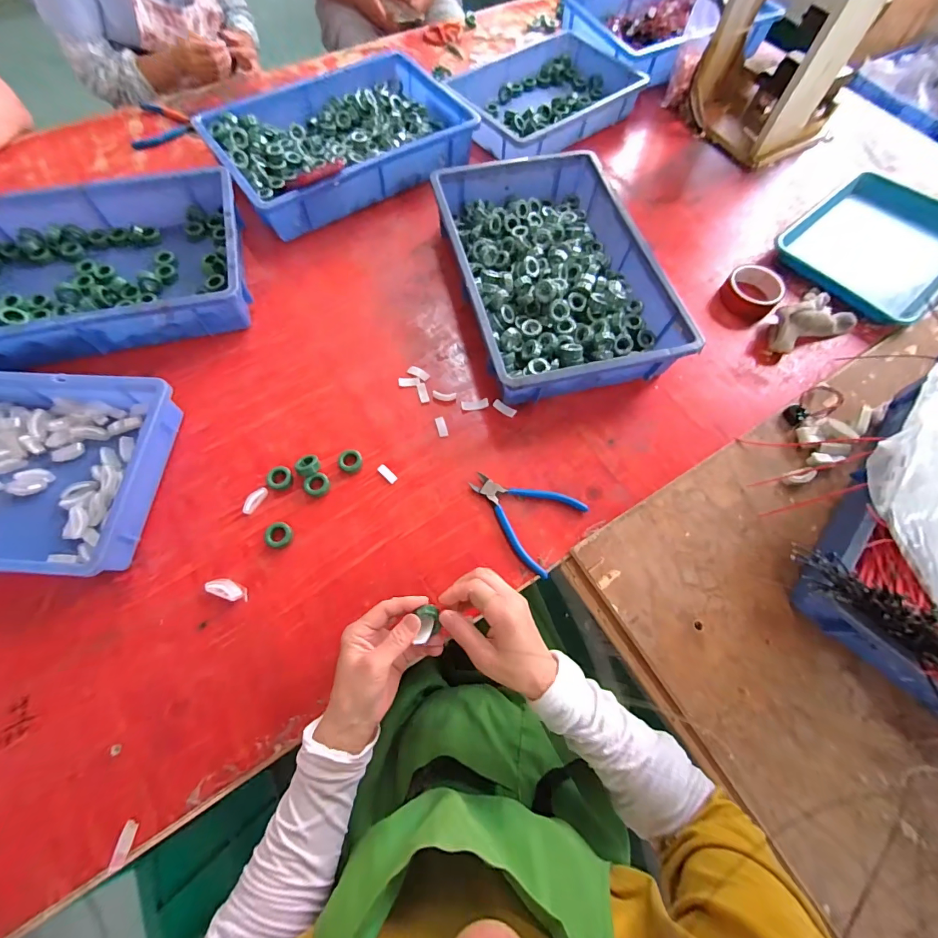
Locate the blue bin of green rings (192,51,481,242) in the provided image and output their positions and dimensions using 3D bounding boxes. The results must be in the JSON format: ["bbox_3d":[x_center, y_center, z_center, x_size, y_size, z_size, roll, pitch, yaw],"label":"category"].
[{"bbox_3d":[-0.233,-0.620,0.750,0.439,0.076,0.303,-32,72,-15],"label":"blue bin of green rings"}]

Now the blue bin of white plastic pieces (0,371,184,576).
[{"bbox_3d":[-0.569,-0.003,0.487,0.367,0.060,0.245,3,67,-2],"label":"blue bin of white plastic pieces"}]

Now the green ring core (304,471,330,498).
[{"bbox_3d":[-0.195,0.020,0.520,0.031,0.011,0.029,1,67,-3],"label":"green ring core"}]

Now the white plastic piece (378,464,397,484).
[{"bbox_3d":[-0.108,0.006,0.538,0.030,0.005,0.012,41,71,13],"label":"white plastic piece"}]

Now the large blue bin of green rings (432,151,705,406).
[{"bbox_3d":[0.126,-0.313,0.638,0.285,0.083,0.436,-13,69,-8],"label":"large blue bin of green rings"}]

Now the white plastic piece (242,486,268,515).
[{"bbox_3d":[-0.272,0.039,0.511,0.016,0.006,0.037,29,69,9],"label":"white plastic piece"}]

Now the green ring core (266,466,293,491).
[{"bbox_3d":[-0.245,0.011,0.523,0.030,0.007,0.036,-31,72,-15],"label":"green ring core"}]

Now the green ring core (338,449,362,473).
[{"bbox_3d":[-0.158,-0.012,0.535,0.033,0.009,0.030,1,67,-3],"label":"green ring core"}]

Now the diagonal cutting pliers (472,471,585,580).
[{"bbox_3d":[0.067,0.054,0.523,0.140,0.013,0.107,35,70,11],"label":"diagonal cutting pliers"}]

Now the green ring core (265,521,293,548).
[{"bbox_3d":[-0.233,0.080,0.495,0.032,0.009,0.031,25,68,7],"label":"green ring core"}]

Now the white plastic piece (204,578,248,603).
[{"bbox_3d":[-0.281,0.140,0.470,0.048,0.012,0.020,18,68,5],"label":"white plastic piece"}]

